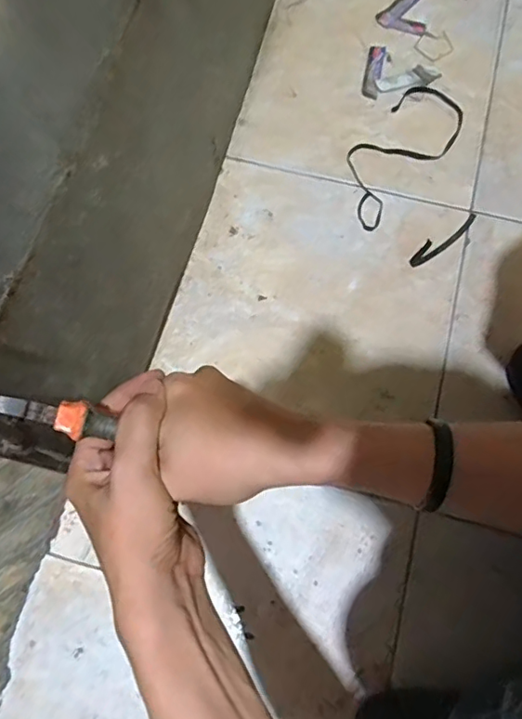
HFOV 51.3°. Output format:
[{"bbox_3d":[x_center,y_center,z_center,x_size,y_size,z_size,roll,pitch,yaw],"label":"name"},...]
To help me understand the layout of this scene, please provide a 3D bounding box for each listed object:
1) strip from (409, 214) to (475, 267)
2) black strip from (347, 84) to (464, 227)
[{"bbox_3d":[0.246,-0.163,0.708,0.116,0.048,0.017,-37,76,-10],"label":"strip"},{"bbox_3d":[0.192,-0.294,0.767,0.100,0.008,0.241,40,77,11],"label":"black strip"}]

